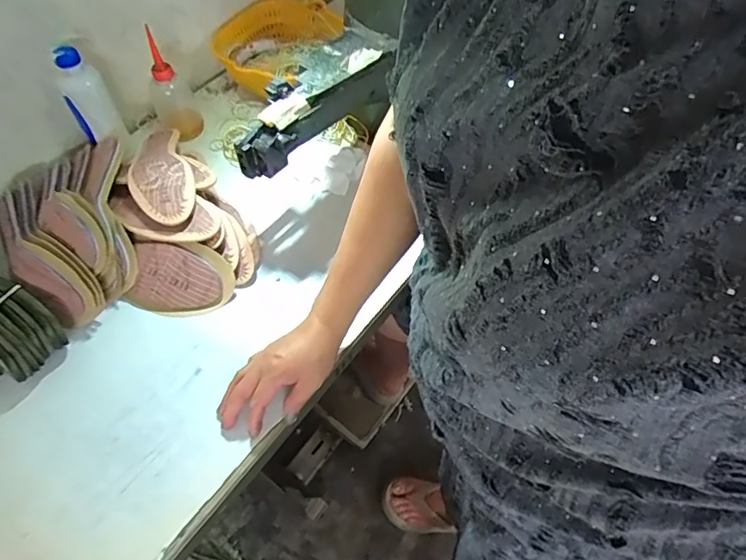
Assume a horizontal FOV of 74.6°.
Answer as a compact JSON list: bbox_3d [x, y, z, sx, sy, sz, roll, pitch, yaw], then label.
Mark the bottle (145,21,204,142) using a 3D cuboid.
[{"bbox_3d":[-0.314,-0.294,0.754,0.062,0.146,0.068,-26,61,-15],"label":"bottle"}]

